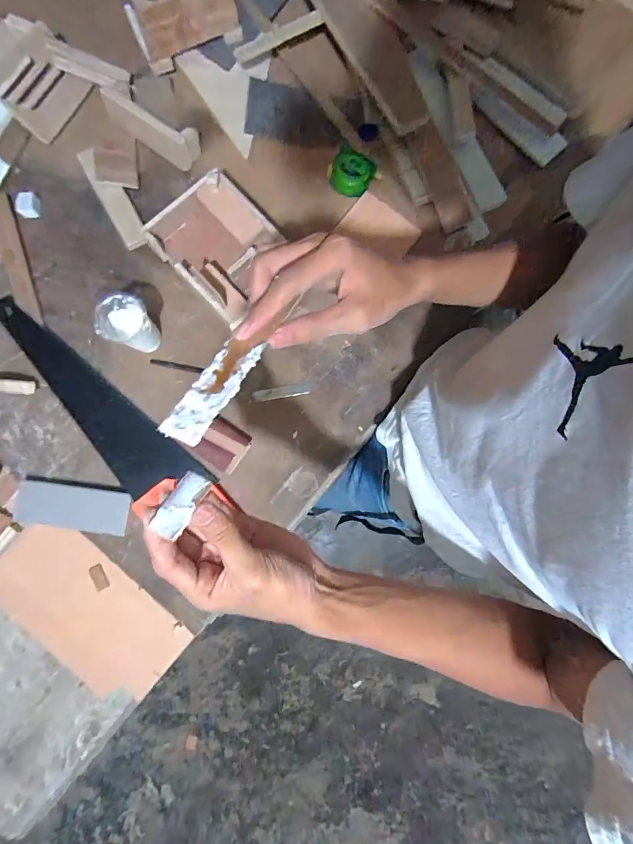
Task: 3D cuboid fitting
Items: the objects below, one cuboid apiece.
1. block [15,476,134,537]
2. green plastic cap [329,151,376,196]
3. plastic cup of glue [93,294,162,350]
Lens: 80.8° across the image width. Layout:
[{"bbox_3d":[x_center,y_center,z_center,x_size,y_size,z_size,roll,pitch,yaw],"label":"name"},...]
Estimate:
[{"bbox_3d":[-0.374,0.128,0.567,0.169,0.019,0.071,7,84,0],"label":"block"},{"bbox_3d":[0.058,-0.405,0.609,0.066,0.027,0.070,24,84,2],"label":"green plastic cap"},{"bbox_3d":[-0.275,-0.139,0.561,0.071,0.097,0.069,0,84,-1],"label":"plastic cup of glue"}]

